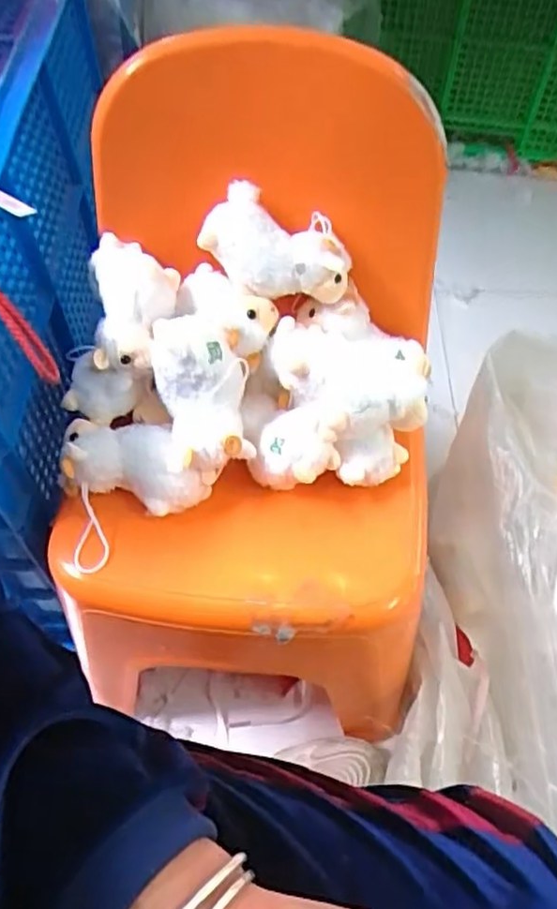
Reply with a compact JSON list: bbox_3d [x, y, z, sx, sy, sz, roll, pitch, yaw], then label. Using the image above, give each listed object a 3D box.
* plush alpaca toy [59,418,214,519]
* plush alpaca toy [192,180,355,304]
[{"bbox_3d":[-0.121,0.010,0.583,0.121,0.061,0.066,10,57,6],"label":"plush alpaca toy"},{"bbox_3d":[0.000,-0.173,0.567,0.122,0.063,0.065,14,58,9],"label":"plush alpaca toy"}]

